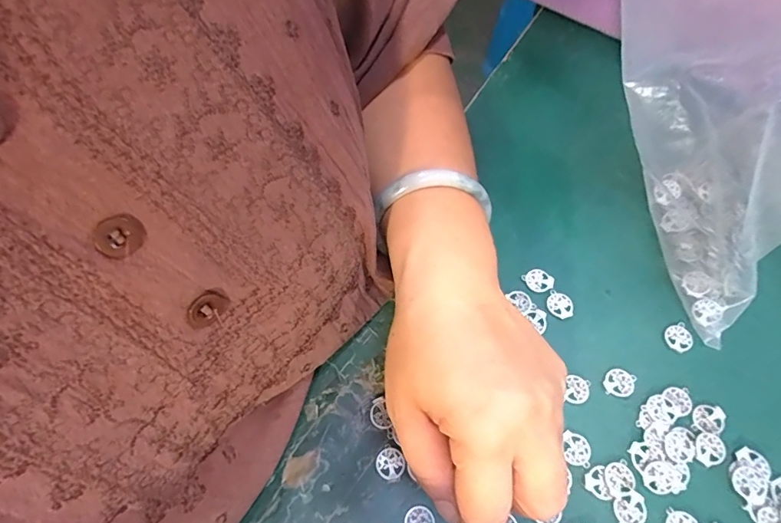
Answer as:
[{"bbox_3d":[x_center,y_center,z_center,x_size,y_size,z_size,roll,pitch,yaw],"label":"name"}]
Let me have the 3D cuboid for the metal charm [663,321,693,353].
[{"bbox_3d":[0.165,0.043,0.253,0.015,0.004,0.015,0,62,1],"label":"metal charm"}]

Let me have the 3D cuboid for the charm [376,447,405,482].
[{"bbox_3d":[0.000,0.103,0.226,0.014,0.004,0.014,0,62,1],"label":"charm"}]

